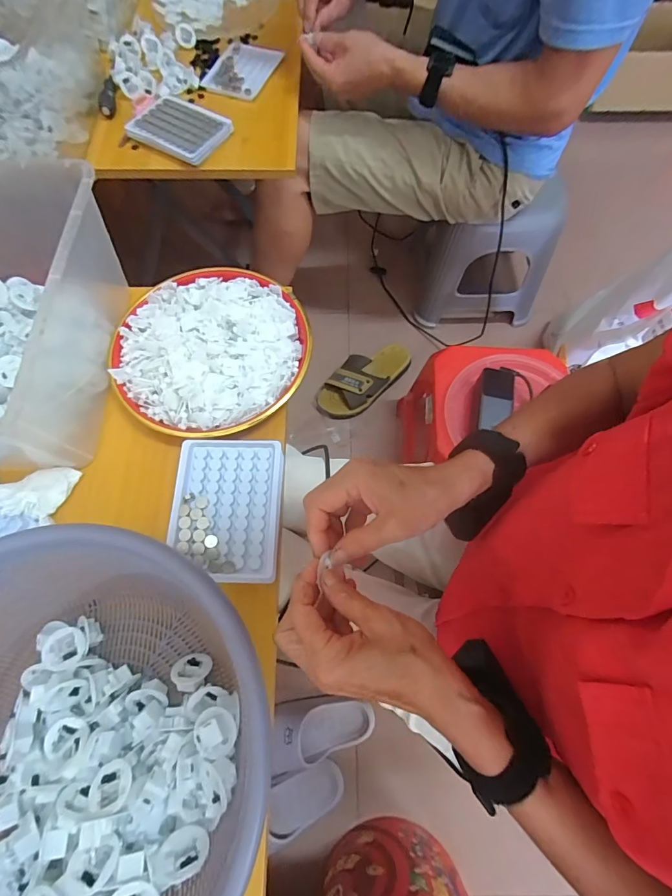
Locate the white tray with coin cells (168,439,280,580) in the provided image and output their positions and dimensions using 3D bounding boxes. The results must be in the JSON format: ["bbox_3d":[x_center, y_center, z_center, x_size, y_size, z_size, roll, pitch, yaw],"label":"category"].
[{"bbox_3d":[-0.103,0.056,0.389,0.097,0.014,0.132,1,69,-1],"label":"white tray with coin cells"}]

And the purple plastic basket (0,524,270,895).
[{"bbox_3d":[-0.189,0.211,0.298,0.269,0.114,0.283,5,69,1],"label":"purple plastic basket"}]

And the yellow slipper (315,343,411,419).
[{"bbox_3d":[0.069,-0.174,1.008,0.263,0.058,0.118,-42,75,-15],"label":"yellow slipper"}]

